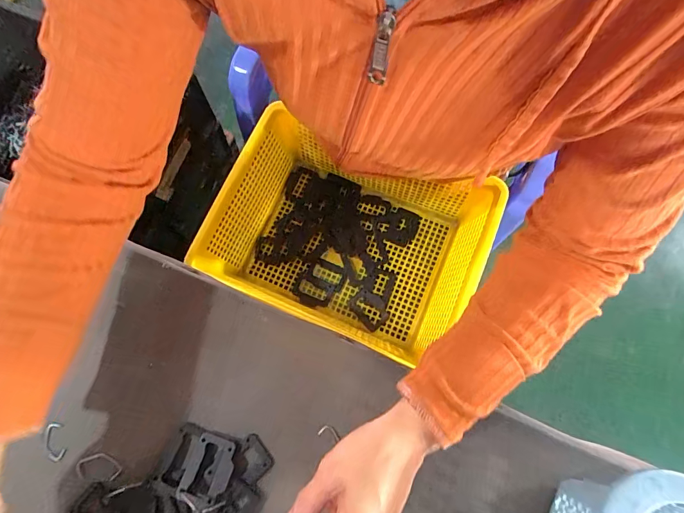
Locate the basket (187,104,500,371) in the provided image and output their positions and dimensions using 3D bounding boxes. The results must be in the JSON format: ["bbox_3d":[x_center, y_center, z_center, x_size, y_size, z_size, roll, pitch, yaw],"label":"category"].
[{"bbox_3d":[0.009,-0.029,0.464,0.305,0.103,0.215,19,75,6],"label":"basket"}]

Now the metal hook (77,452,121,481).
[{"bbox_3d":[-0.208,0.179,0.317,0.040,0.004,0.019,5,74,2],"label":"metal hook"}]

